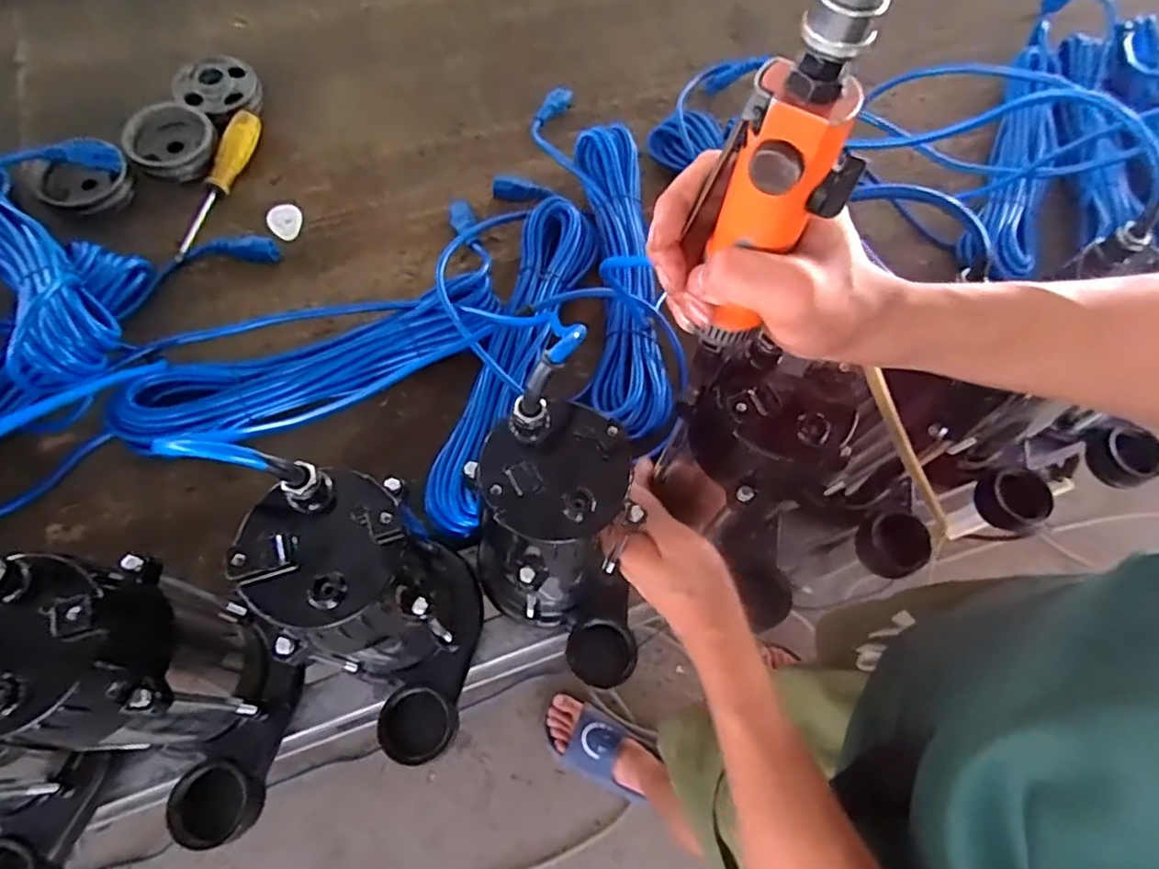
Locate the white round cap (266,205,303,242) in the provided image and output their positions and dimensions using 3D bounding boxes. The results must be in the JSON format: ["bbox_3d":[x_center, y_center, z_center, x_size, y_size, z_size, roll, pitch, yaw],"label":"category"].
[{"bbox_3d":[-0.314,-0.229,0.687,0.036,0.006,0.040,-28,72,-15],"label":"white round cap"}]

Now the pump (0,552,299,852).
[{"bbox_3d":[-0.257,0.168,0.382,0.095,0.225,0.154,-19,70,-12],"label":"pump"}]

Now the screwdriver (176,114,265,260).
[{"bbox_3d":[-0.383,-0.262,0.684,0.030,0.029,0.190,12,66,1],"label":"screwdriver"}]

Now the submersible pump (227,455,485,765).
[{"bbox_3d":[-0.120,0.129,0.416,0.104,0.249,0.150,-19,69,-12],"label":"submersible pump"}]

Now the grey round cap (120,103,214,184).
[{"bbox_3d":[-0.434,-0.312,0.686,0.084,0.033,0.077,2,67,-4],"label":"grey round cap"}]

